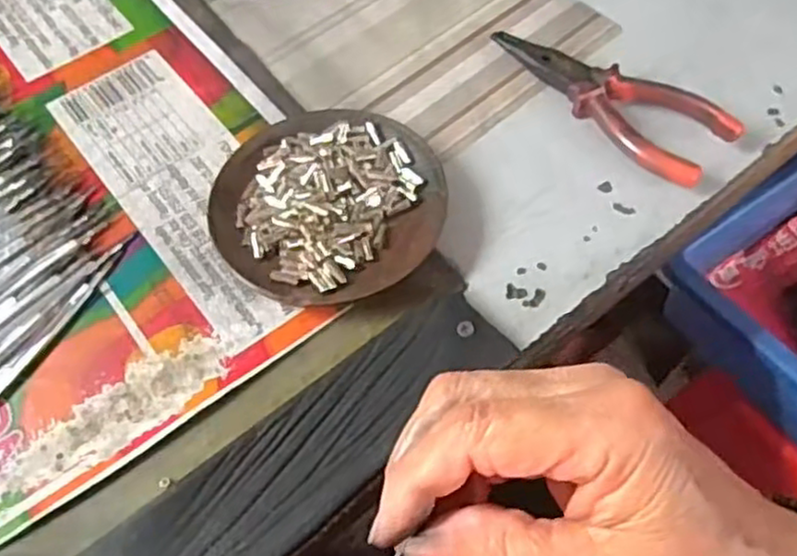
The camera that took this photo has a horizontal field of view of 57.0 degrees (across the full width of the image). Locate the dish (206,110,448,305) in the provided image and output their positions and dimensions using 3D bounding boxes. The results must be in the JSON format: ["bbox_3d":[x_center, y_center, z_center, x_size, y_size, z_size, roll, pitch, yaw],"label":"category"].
[{"bbox_3d":[-0.035,-0.039,0.372,0.113,0.025,0.114,0,60,0],"label":"dish"}]

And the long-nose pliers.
[{"bbox_3d":[0.117,-0.104,0.410,0.050,0.016,0.140,-39,67,-20],"label":"long-nose pliers"}]

